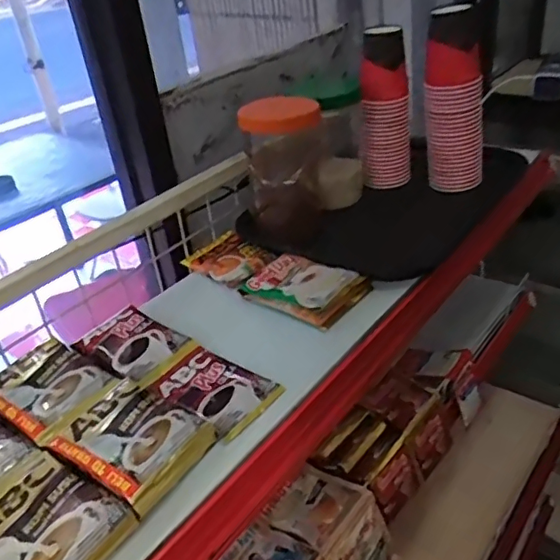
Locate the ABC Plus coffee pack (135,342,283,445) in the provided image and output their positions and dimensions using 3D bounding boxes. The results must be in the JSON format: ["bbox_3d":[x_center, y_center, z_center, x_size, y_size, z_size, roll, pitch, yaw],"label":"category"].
[{"bbox_3d":[-0.061,0.093,0.497,0.111,0.019,0.070,19,41,34],"label":"ABC Plus coffee pack"}]

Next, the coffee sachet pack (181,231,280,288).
[{"bbox_3d":[-0.063,-0.027,0.689,0.075,0.017,0.103,-31,39,-32],"label":"coffee sachet pack"}]

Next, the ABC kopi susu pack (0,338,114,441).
[{"bbox_3d":[-0.205,0.089,0.491,0.090,0.015,0.081,16,39,32],"label":"ABC kopi susu pack"}]

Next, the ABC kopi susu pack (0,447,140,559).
[{"bbox_3d":[-0.163,0.166,0.381,0.105,0.021,0.086,17,39,32],"label":"ABC kopi susu pack"}]

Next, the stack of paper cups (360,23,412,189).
[{"bbox_3d":[0.143,-0.219,0.757,0.071,0.204,0.065,-3,33,7],"label":"stack of paper cups"}]

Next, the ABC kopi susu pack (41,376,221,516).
[{"bbox_3d":[-0.115,0.120,0.440,0.103,0.025,0.086,15,39,30],"label":"ABC kopi susu pack"}]

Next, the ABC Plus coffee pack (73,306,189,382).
[{"bbox_3d":[-0.141,0.060,0.541,0.091,0.017,0.075,16,39,32],"label":"ABC Plus coffee pack"}]

